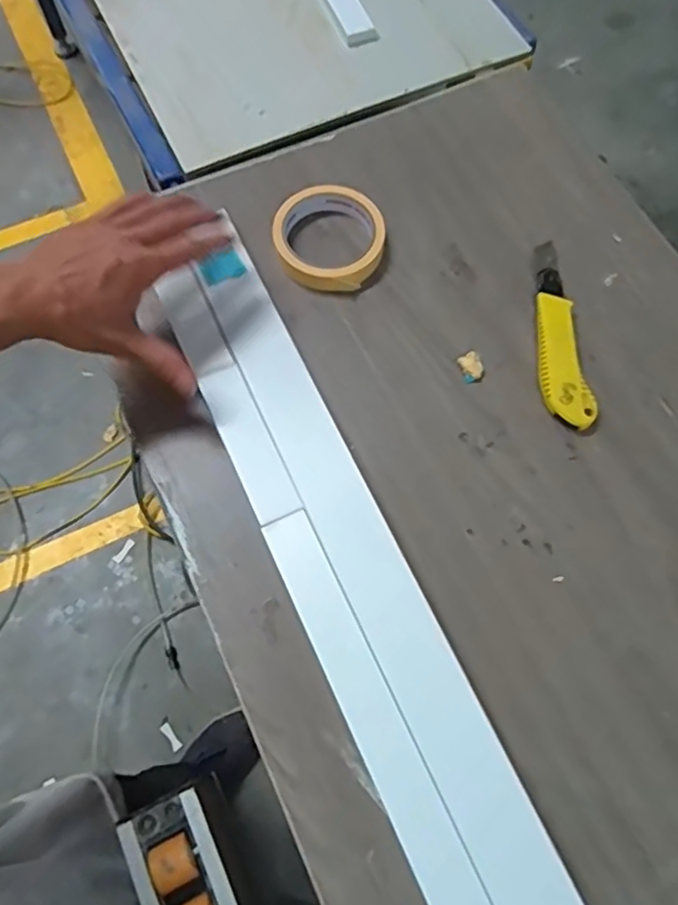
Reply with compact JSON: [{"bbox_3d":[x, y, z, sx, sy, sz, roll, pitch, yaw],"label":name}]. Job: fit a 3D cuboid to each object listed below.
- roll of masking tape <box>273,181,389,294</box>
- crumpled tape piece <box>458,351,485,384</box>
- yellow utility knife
[{"bbox_3d":[-0.008,-0.187,0.572,0.095,0.027,0.095,0,68,0],"label":"roll of masking tape"},{"bbox_3d":[0.109,-0.070,0.539,0.018,0.004,0.025,-16,69,-6],"label":"crumpled tape piece"},{"bbox_3d":[0.178,-0.102,0.546,0.037,0.017,0.175,-4,68,-2],"label":"yellow utility knife"}]

